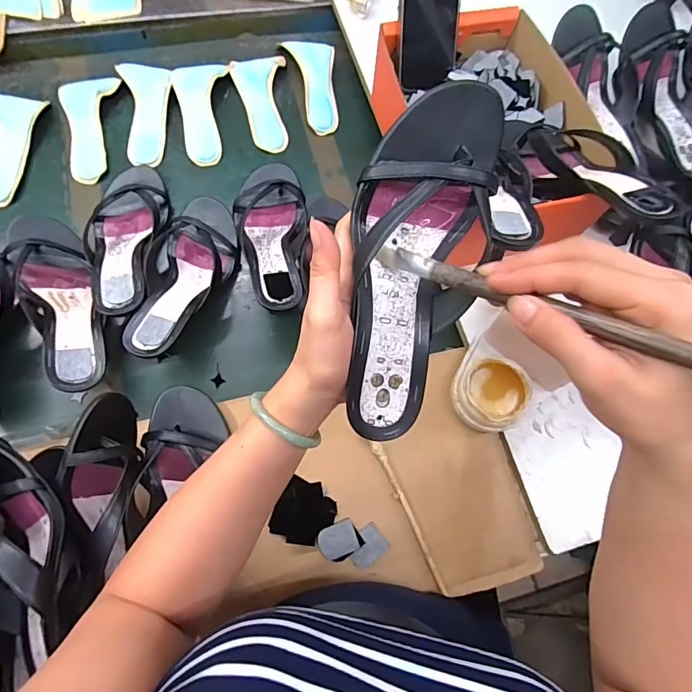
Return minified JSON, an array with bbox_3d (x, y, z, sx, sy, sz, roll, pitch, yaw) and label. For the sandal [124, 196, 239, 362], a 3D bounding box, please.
[{"bbox_3d":[-0.191,-0.087,0.537,0.094,0.075,0.233,8,70,1],"label":"sandal"}]

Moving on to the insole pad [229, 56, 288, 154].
[{"bbox_3d":[-0.120,-0.363,0.662,0.078,0.018,0.173,-11,71,-8],"label":"insole pad"}]

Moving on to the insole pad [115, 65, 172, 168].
[{"bbox_3d":[-0.280,-0.331,0.634,0.070,0.016,0.170,-10,71,-8],"label":"insole pad"}]

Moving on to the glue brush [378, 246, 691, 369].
[{"bbox_3d":[0.114,-0.013,0.226,0.256,0.019,0.012,29,69,40],"label":"glue brush"}]

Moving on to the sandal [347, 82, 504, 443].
[{"bbox_3d":[0.048,-0.053,0.304,0.095,0.055,0.236,13,91,3],"label":"sandal"}]

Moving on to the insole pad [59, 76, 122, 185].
[{"bbox_3d":[-0.355,-0.307,0.622,0.079,0.015,0.172,-11,71,-8],"label":"insole pad"}]

